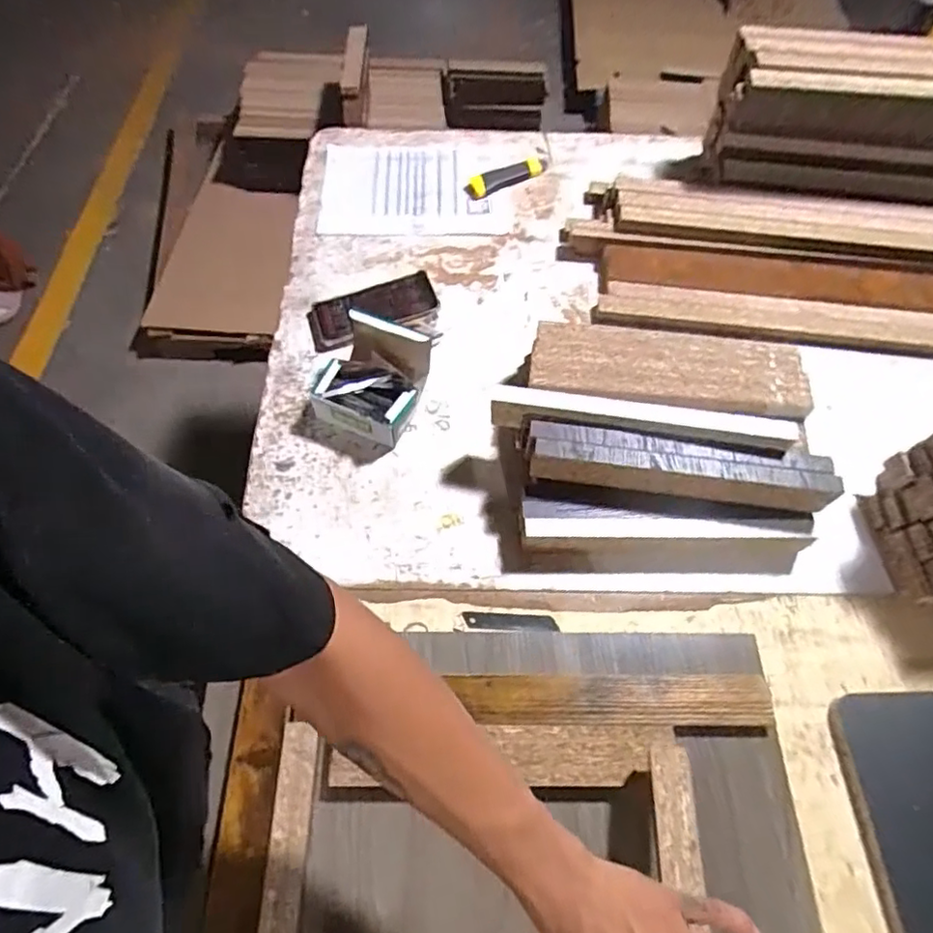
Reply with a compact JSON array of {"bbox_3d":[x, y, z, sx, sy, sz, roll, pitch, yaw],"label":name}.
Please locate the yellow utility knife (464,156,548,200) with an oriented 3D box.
[{"bbox_3d":[0.061,-0.459,0.966,0.145,0.014,0.043,-29,65,-15],"label":"yellow utility knife"}]

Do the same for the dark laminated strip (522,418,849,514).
[{"bbox_3d":[0.221,0.005,0.647,0.314,0.055,0.052,8,62,2],"label":"dark laminated strip"}]

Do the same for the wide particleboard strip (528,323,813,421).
[{"bbox_3d":[0.232,-0.119,0.703,0.302,0.017,0.115,11,63,4],"label":"wide particleboard strip"}]

